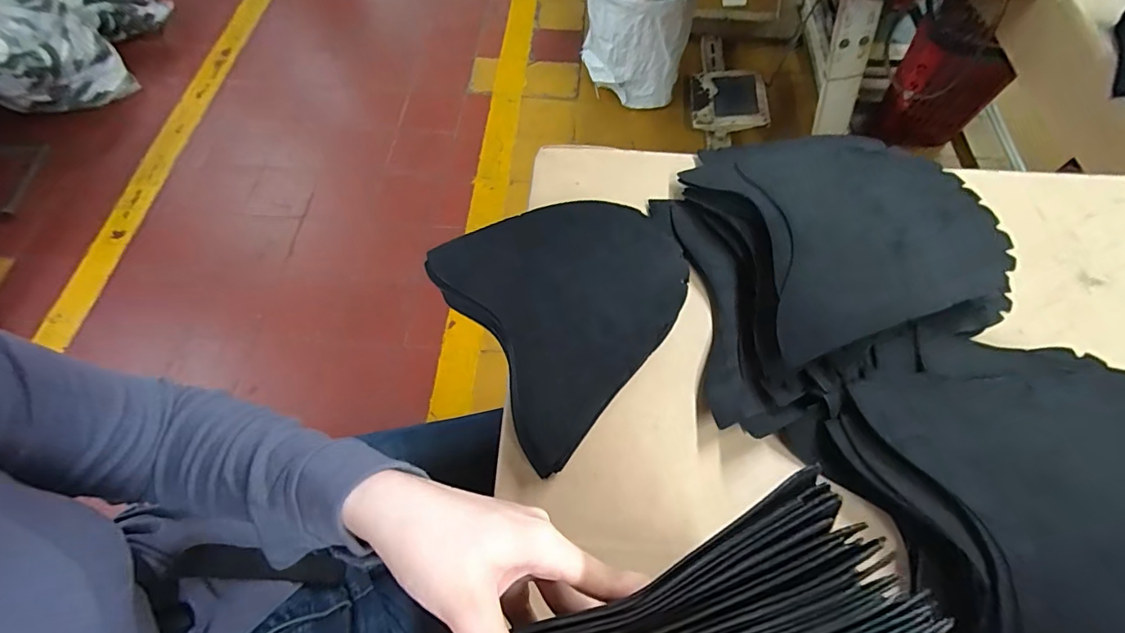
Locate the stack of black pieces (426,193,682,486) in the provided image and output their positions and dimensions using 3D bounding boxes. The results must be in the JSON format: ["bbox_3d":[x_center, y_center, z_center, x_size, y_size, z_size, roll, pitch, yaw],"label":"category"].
[{"bbox_3d":[0.014,-0.017,0.493,0.218,0.045,0.245,-27,65,-13],"label":"stack of black pieces"}]

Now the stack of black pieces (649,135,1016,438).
[{"bbox_3d":[0.264,-0.067,0.509,0.290,0.087,0.324,-8,62,-4],"label":"stack of black pieces"}]

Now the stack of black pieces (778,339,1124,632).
[{"bbox_3d":[0.388,0.145,0.398,0.310,0.078,0.277,-20,64,-10],"label":"stack of black pieces"}]

